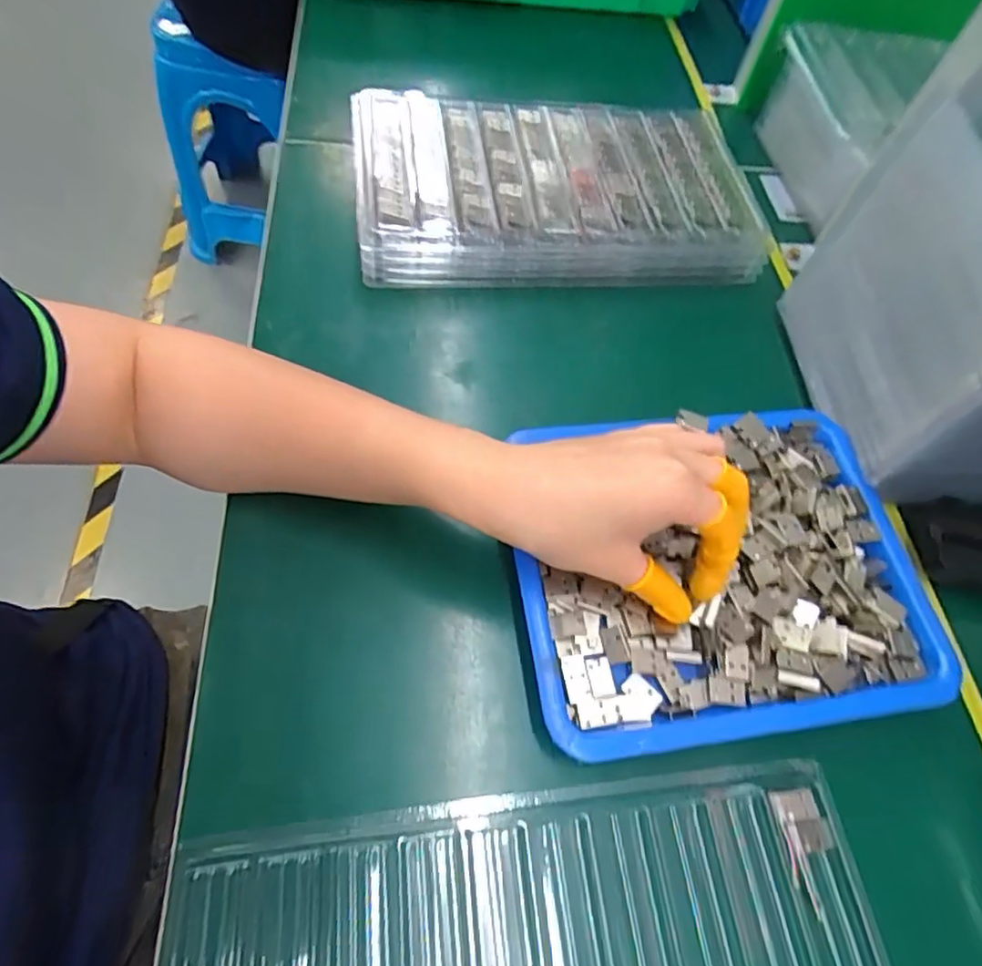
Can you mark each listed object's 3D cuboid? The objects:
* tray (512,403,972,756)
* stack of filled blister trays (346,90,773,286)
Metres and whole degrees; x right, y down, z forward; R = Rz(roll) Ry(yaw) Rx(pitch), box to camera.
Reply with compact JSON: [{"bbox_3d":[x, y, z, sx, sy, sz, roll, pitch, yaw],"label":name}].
[{"bbox_3d":[0.120,0.041,0.316,0.212,0.022,0.172,-5,64,-6],"label":"tray"},{"bbox_3d":[0.047,-0.226,0.453,0.297,0.052,0.170,-3,64,-5],"label":"stack of filled blister trays"}]

